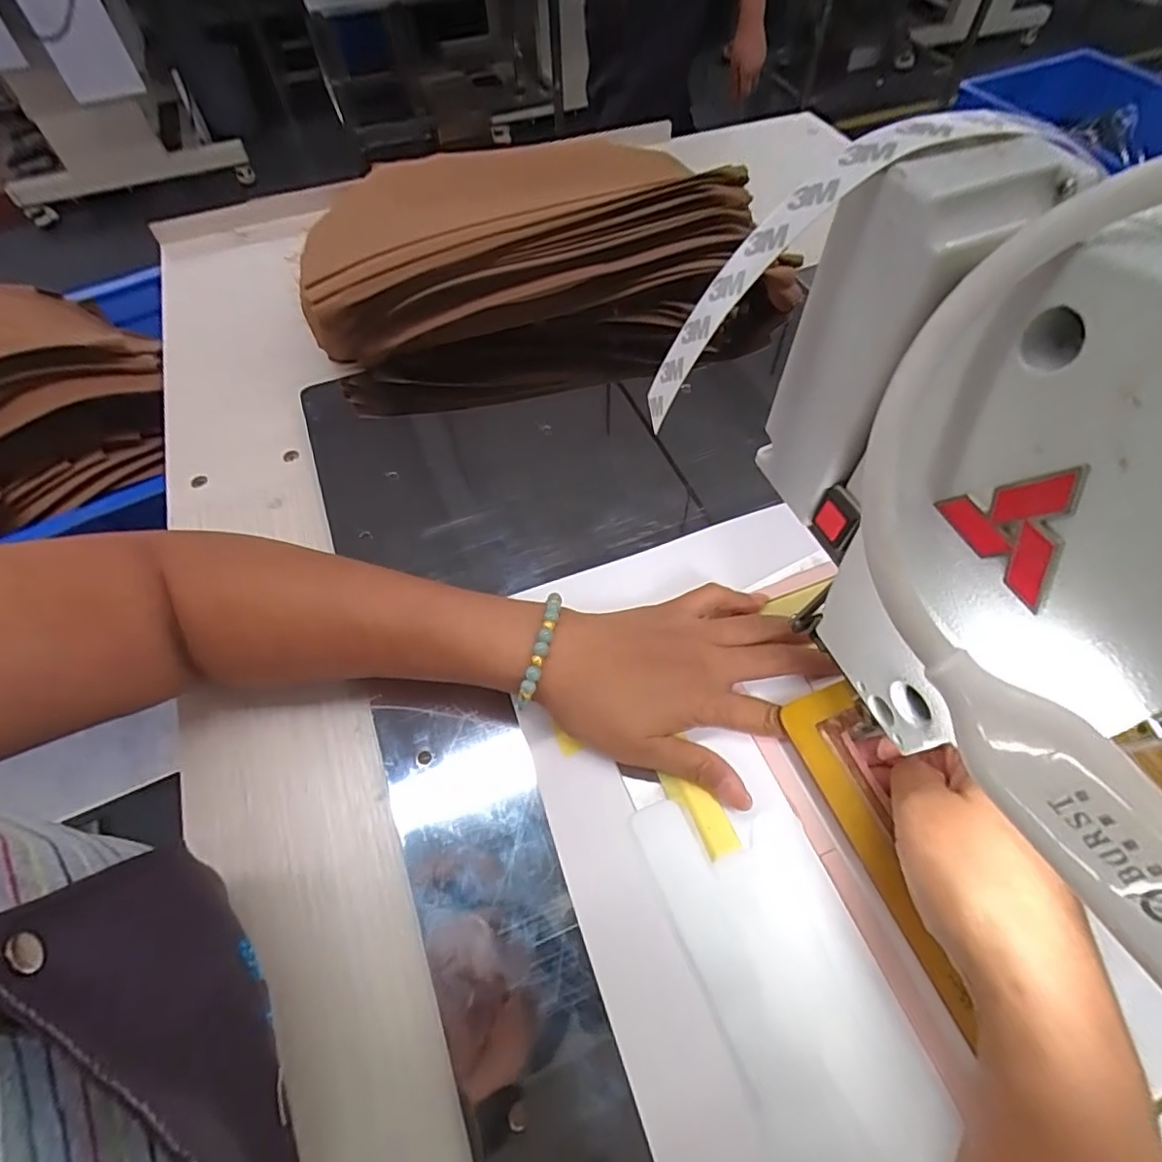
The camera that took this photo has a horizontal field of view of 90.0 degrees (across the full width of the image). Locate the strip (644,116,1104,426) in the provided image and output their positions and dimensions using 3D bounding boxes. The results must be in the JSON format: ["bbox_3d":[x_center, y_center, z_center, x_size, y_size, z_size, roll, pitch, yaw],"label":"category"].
[{"bbox_3d":[0.070,-0.097,0.178,0.132,0.040,0.017,-35,57,28],"label":"strip"}]

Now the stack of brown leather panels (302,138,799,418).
[{"bbox_3d":[-0.022,-0.264,0.499,0.382,0.175,0.128,-7,58,-3],"label":"stack of brown leather panels"}]

